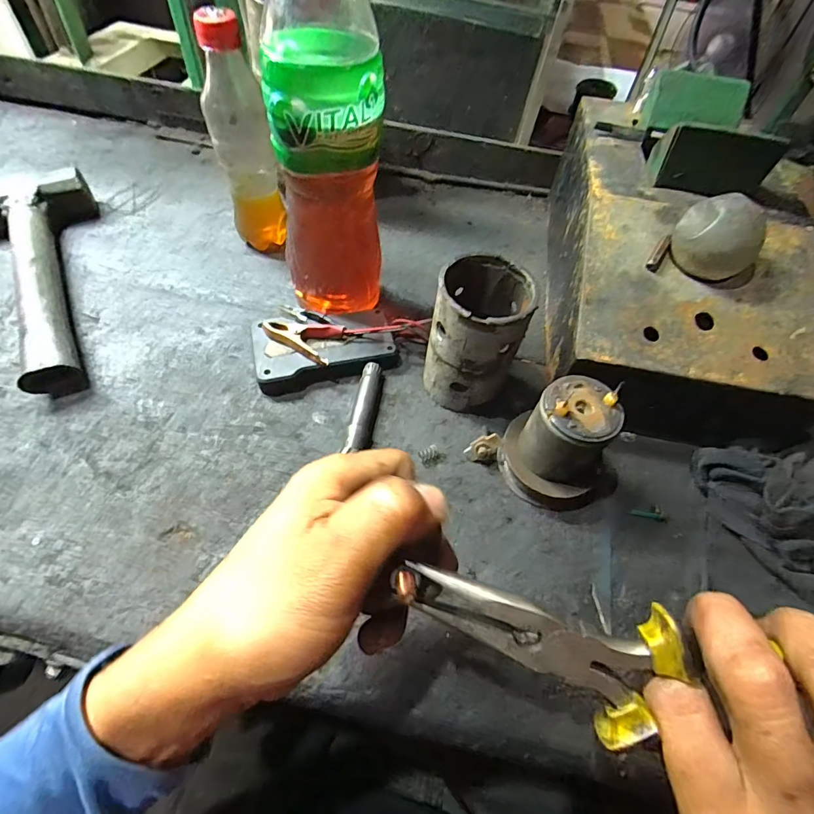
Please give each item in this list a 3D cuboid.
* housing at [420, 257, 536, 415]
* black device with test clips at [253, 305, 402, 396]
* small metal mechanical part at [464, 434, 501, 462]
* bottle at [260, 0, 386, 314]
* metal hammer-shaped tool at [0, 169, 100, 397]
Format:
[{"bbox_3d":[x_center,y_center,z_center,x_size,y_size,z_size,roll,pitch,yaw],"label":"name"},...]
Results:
[{"bbox_3d":[0.052,-0.051,0.345,0.067,0.110,0.068,19,56,10],"label":"housing"},{"bbox_3d":[-0.069,-0.052,0.383,0.115,0.033,0.070,-8,56,-9],"label":"black device with test clips"},{"bbox_3d":[0.057,0.032,0.338,0.024,0.025,0.011,2,55,-2],"label":"small metal mechanical part"},{"bbox_3d":[-0.058,-0.182,0.334,0.077,0.262,0.077,-1,56,-7],"label":"bottle"},{"bbox_3d":[-0.323,-0.122,0.406,0.106,0.042,0.262,-25,60,-19],"label":"metal hammer-shaped tool"}]

